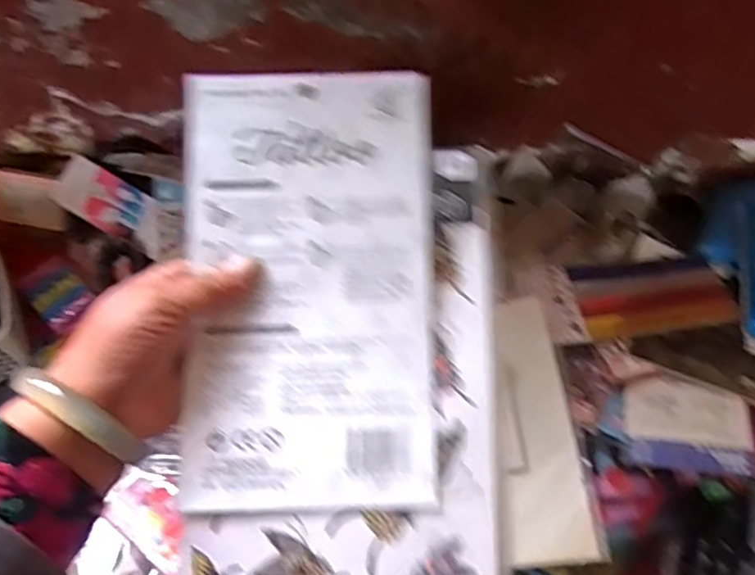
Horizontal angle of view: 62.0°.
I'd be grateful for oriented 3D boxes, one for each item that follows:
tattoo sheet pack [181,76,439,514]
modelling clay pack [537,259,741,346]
[{"bbox_3d":[-0.037,-0.001,0.341,0.135,0.015,0.231,-1,81,1],"label":"tattoo sheet pack"},{"bbox_3d":[0.302,0.010,0.737,0.229,0.016,0.102,-6,52,-11],"label":"modelling clay pack"}]

